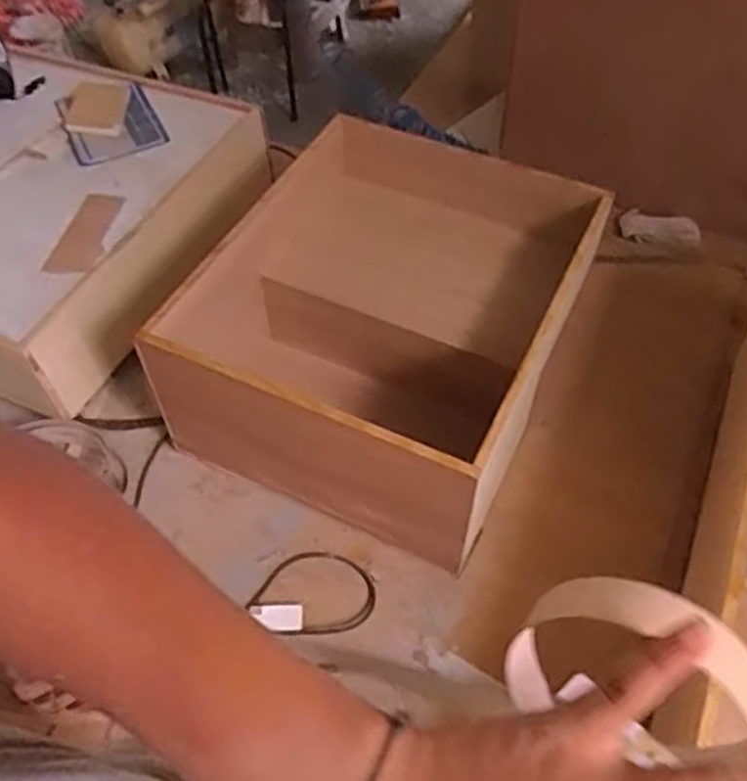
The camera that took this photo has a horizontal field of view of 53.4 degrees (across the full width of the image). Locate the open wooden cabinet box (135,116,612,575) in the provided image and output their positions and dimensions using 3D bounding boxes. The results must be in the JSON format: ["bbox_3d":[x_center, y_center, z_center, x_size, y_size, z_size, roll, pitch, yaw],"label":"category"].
[{"bbox_3d":[0.019,-0.153,1.623,0.744,0.392,0.798,23,57,18],"label":"open wooden cabinet box"}]

